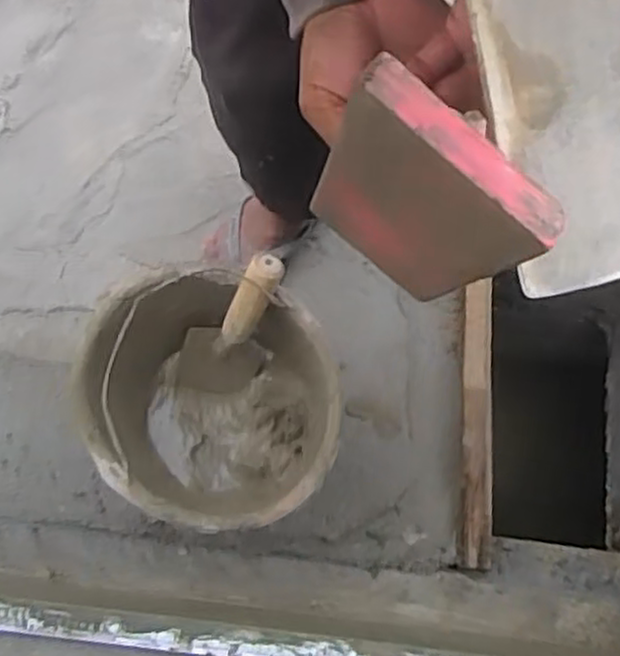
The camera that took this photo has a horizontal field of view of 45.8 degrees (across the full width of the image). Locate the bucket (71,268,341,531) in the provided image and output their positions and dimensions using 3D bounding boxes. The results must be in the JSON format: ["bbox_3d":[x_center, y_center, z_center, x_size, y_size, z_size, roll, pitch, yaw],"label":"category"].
[{"bbox_3d":[-0.108,0.084,0.824,0.247,0.166,0.275,-28,78,-9],"label":"bucket"}]

